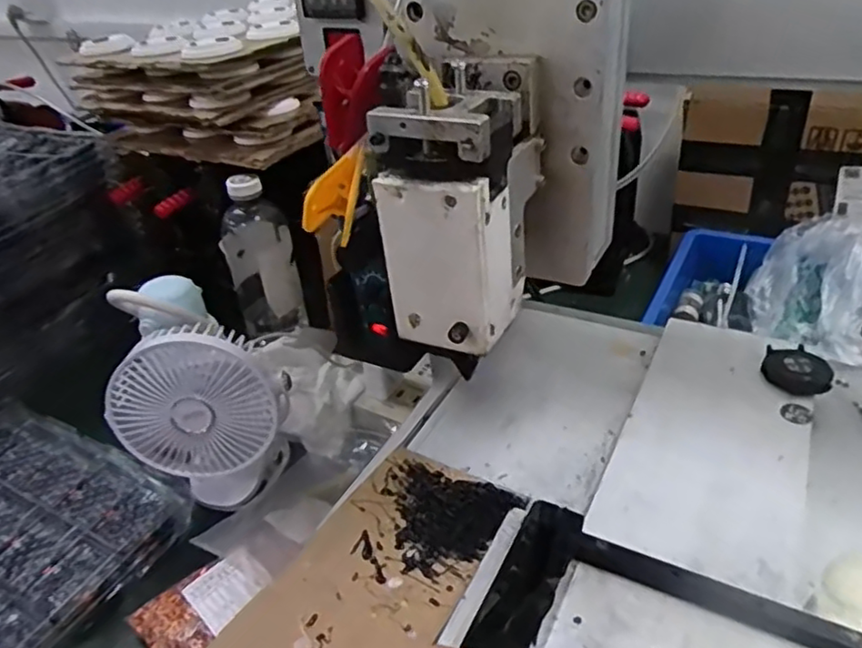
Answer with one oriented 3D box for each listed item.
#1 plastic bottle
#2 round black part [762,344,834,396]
[{"bbox_3d":[-0.220,-0.086,0.824,0.080,0.211,0.061,-18,36,-18],"label":"plastic bottle"},{"bbox_3d":[0.291,0.034,0.507,0.047,0.009,0.057,15,39,27],"label":"round black part"}]

